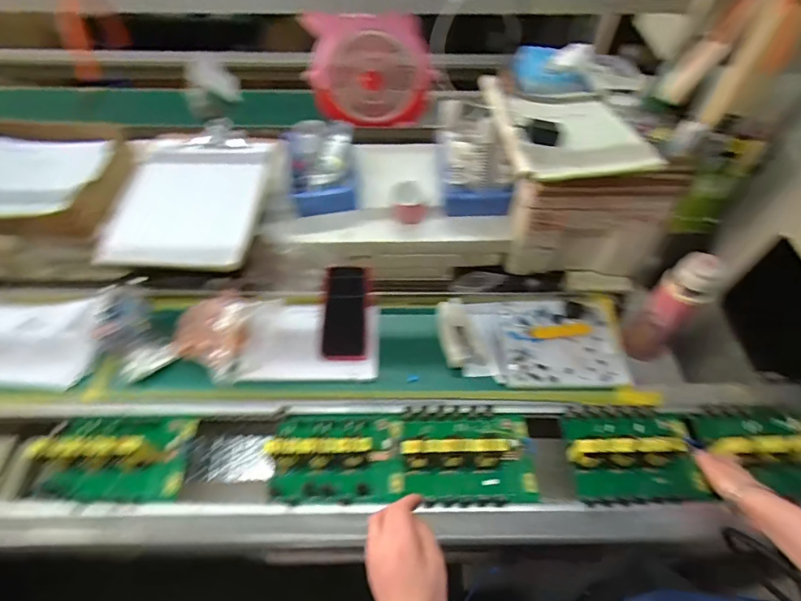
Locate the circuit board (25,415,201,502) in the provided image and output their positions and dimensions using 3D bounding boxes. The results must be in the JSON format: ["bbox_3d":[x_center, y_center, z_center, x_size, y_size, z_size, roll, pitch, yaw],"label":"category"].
[{"bbox_3d":[-0.387,0.203,0.601,0.184,0.056,0.119,1,54,-2],"label":"circuit board"}]

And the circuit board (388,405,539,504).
[{"bbox_3d":[0.086,0.205,0.617,0.195,0.058,0.129,0,54,-2],"label":"circuit board"}]

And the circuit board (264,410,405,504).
[{"bbox_3d":[-0.087,0.205,0.612,0.185,0.054,0.123,1,54,-2],"label":"circuit board"}]

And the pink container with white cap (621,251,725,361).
[{"bbox_3d":[0.437,0.020,0.740,0.057,0.242,0.073,-36,63,-25],"label":"pink container with white cap"}]

